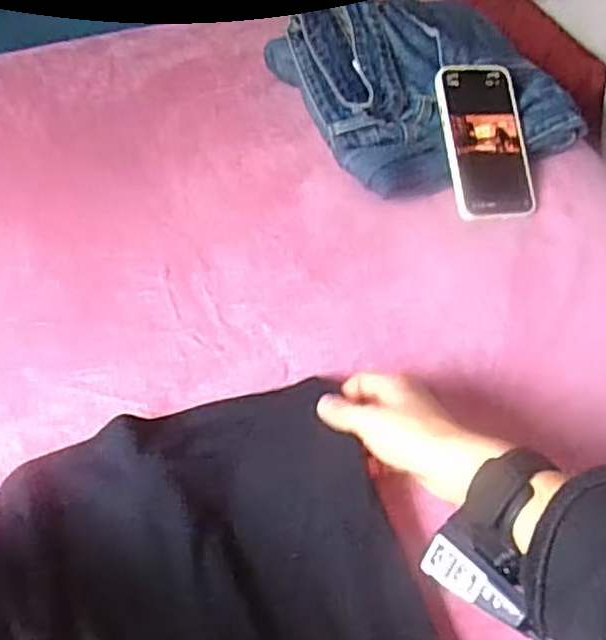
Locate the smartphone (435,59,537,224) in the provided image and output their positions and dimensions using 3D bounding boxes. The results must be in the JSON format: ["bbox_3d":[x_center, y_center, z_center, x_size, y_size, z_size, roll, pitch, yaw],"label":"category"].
[{"bbox_3d":[0.183,-0.179,0.703,0.086,0.012,0.162,-4,78,-11],"label":"smartphone"}]

